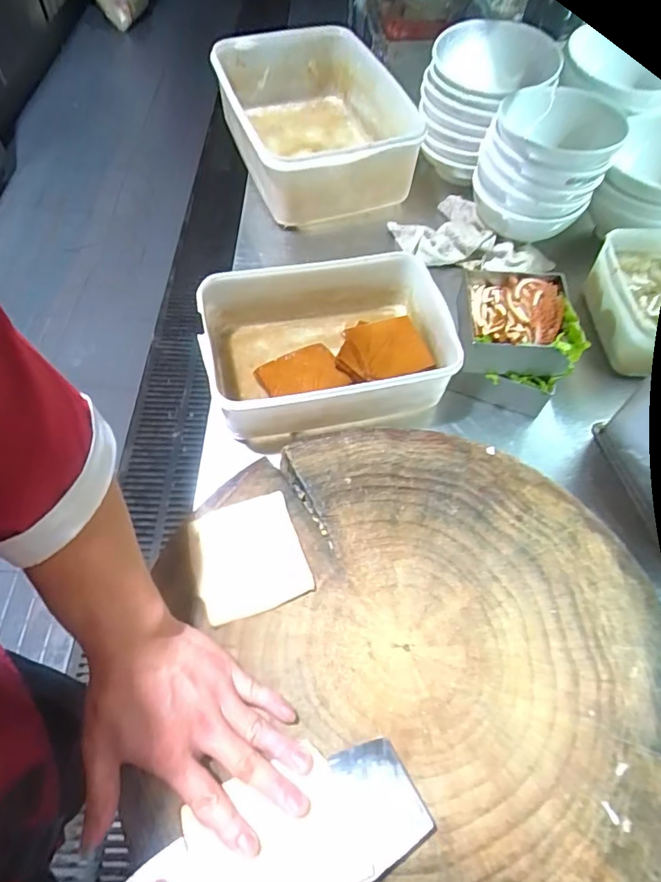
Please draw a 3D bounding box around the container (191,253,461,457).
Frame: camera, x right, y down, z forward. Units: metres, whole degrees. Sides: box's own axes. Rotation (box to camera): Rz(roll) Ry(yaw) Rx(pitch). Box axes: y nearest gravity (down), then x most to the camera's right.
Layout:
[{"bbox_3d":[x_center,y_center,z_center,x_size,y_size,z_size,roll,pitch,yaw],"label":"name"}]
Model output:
[{"bbox_3d":[-0.001,-0.114,0.668,0.301,0.102,0.205,-9,59,-8],"label":"container"}]

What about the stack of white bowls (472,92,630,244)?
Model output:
[{"bbox_3d":[0.307,-0.401,0.771,0.171,0.134,0.156,25,60,13],"label":"stack of white bowls"}]

